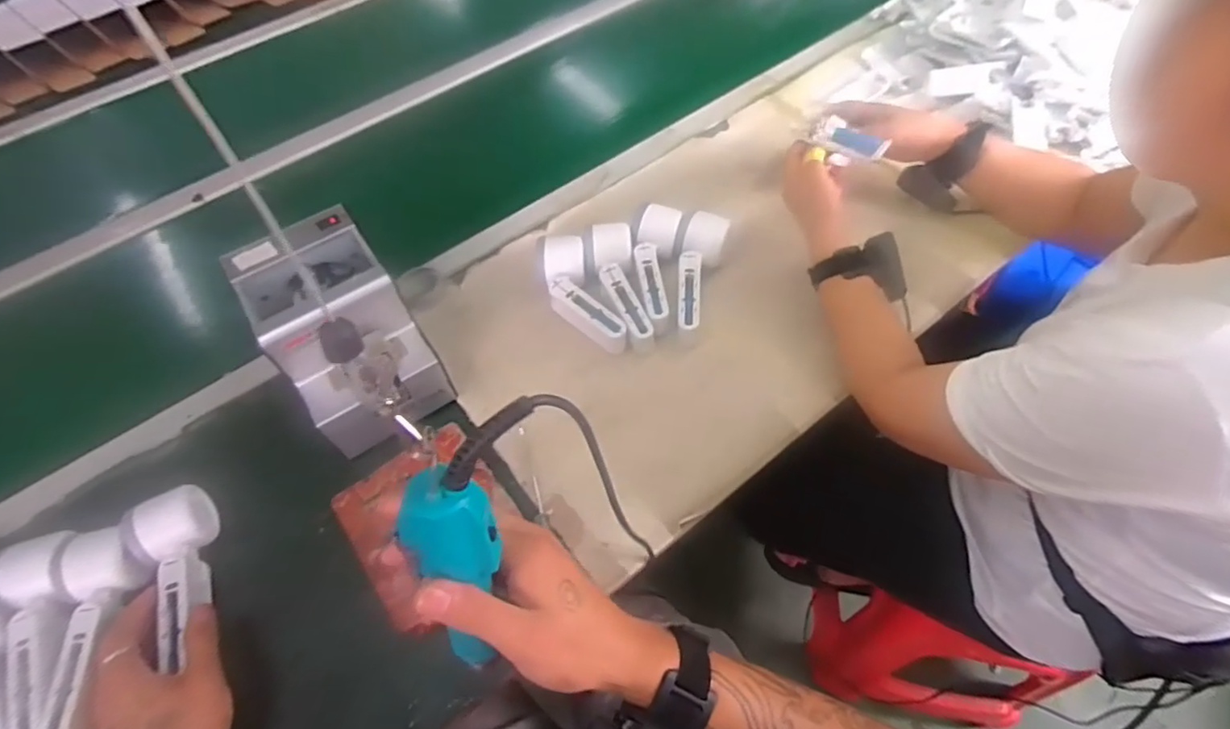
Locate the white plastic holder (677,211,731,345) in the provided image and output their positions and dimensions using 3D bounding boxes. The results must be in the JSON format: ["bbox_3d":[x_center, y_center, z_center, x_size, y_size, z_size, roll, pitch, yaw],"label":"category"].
[{"bbox_3d":[0.084,-0.097,0.680,0.054,0.046,0.150,14,59,12],"label":"white plastic holder"}]

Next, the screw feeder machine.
[{"bbox_3d":[-0.255,-0.029,0.582,0.123,0.133,0.175,-33,62,-17],"label":"screw feeder machine"}]

